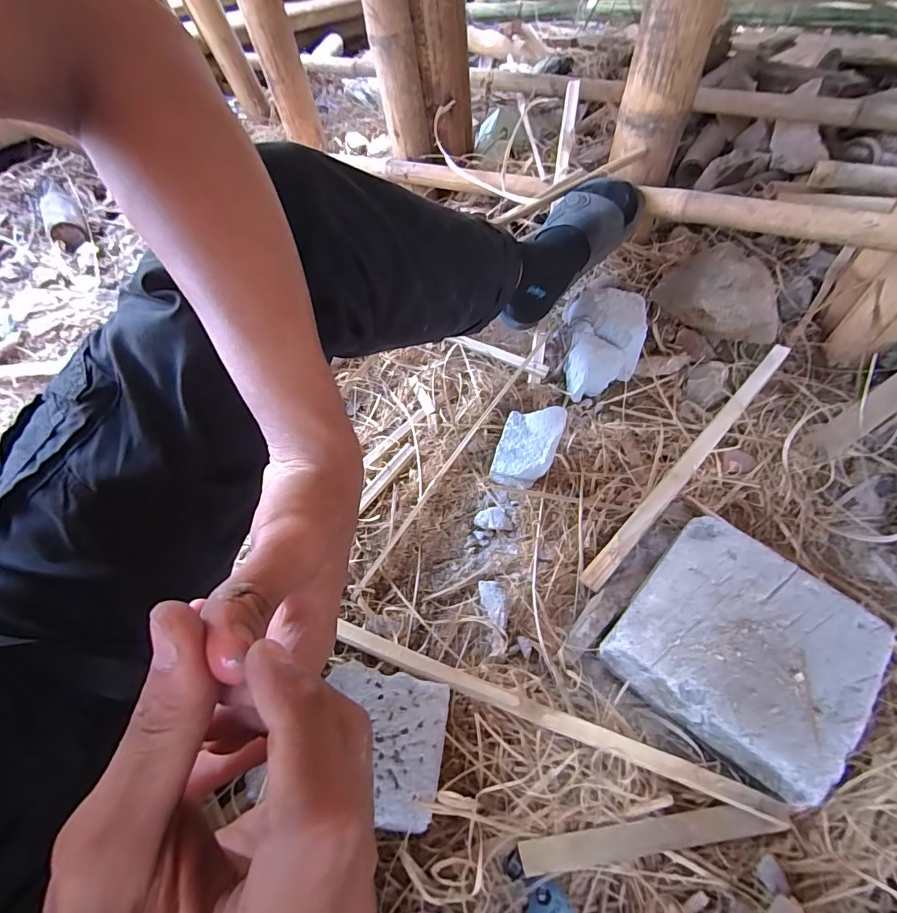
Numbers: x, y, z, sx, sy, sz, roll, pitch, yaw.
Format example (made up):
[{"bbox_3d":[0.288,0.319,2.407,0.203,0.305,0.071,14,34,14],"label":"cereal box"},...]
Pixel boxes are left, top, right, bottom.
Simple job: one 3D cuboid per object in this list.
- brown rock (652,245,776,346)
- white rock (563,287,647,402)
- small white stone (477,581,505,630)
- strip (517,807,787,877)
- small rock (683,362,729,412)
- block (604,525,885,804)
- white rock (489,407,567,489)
[{"bbox_3d":[0.438,-0.263,0.739,0.169,0.103,0.161,-1,53,1],"label":"brown rock"},{"bbox_3d":[0.251,-0.190,0.715,0.115,0.079,0.209,7,53,6],"label":"white rock"},{"bbox_3d":[0.053,0.174,0.523,0.028,0.013,0.055,-5,53,-3],"label":"small white stone"},{"bbox_3d":[0.170,0.329,0.383,0.216,0.008,0.023,-6,43,-4],"label":"strip"},{"bbox_3d":[0.396,-0.113,0.681,0.051,0.034,0.071,26,57,19],"label":"small rock"},{"bbox_3d":[0.295,0.192,0.459,0.194,0.076,0.192,37,62,25],"label":"block"},{"bbox_3d":[0.104,-0.012,0.592,0.074,0.076,0.091,18,55,14],"label":"white rock"}]

